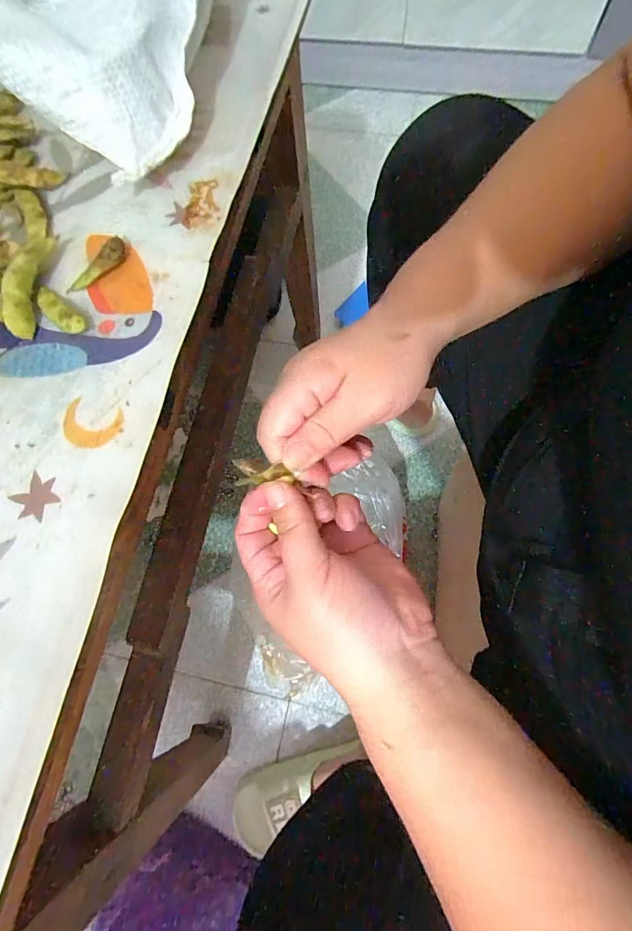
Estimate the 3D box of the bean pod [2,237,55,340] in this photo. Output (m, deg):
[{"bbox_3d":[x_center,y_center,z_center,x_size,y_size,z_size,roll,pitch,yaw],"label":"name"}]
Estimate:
[{"bbox_3d":[-0.157,-0.099,0.232,0.014,0.013,0.061,2,72,4],"label":"bean pod"}]

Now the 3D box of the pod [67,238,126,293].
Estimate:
[{"bbox_3d":[-0.121,-0.110,0.237,0.014,0.007,0.039,37,77,14],"label":"pod"}]

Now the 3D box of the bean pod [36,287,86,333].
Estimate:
[{"bbox_3d":[-0.138,-0.083,0.228,0.041,0.007,0.012,42,79,15],"label":"bean pod"}]

